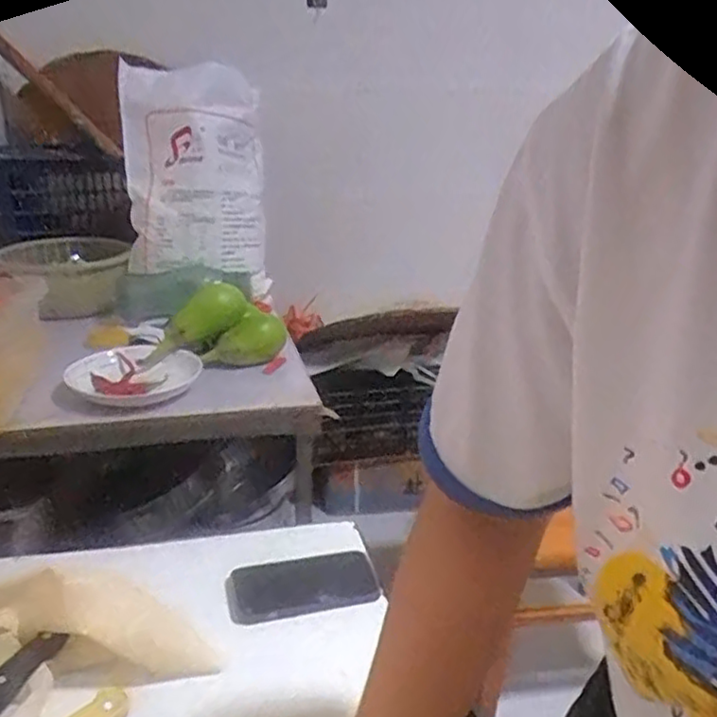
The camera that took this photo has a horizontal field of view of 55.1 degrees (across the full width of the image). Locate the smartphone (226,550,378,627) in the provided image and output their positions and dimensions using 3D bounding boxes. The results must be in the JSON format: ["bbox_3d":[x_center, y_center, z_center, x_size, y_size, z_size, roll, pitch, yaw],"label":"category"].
[{"bbox_3d":[-0.059,0.236,0.717,0.152,0.008,0.073,-5,35,-13],"label":"smartphone"}]

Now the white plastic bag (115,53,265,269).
[{"bbox_3d":[-0.307,-0.361,1.330,0.320,0.382,0.081,-13,23,-42],"label":"white plastic bag"}]

